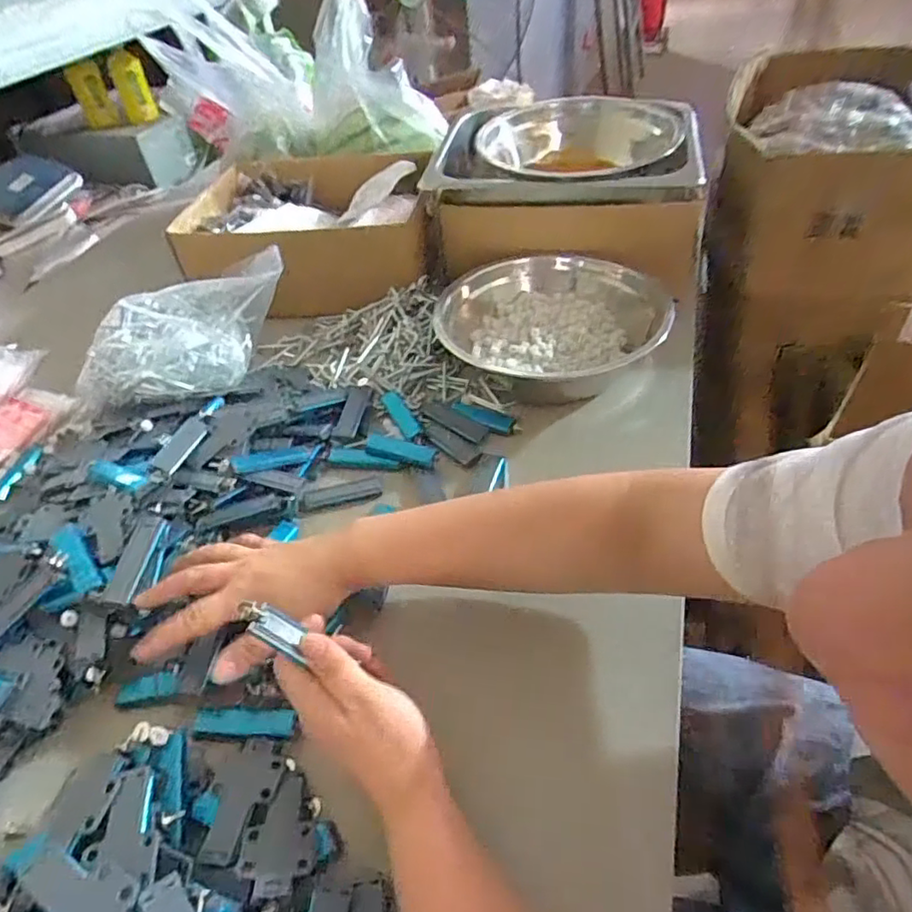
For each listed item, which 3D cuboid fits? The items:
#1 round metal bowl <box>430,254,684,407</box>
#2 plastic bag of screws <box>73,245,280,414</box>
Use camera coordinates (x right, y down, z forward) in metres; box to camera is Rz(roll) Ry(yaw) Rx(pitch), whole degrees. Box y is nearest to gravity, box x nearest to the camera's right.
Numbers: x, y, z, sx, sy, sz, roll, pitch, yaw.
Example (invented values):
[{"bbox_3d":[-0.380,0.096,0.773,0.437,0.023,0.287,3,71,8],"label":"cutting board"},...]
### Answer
[{"bbox_3d":[0.103,-0.150,0.703,0.255,0.064,0.248,-3,44,3],"label":"round metal bowl"},{"bbox_3d":[-0.313,-0.135,0.709,0.259,0.099,0.124,-20,46,-14],"label":"plastic bag of screws"}]

